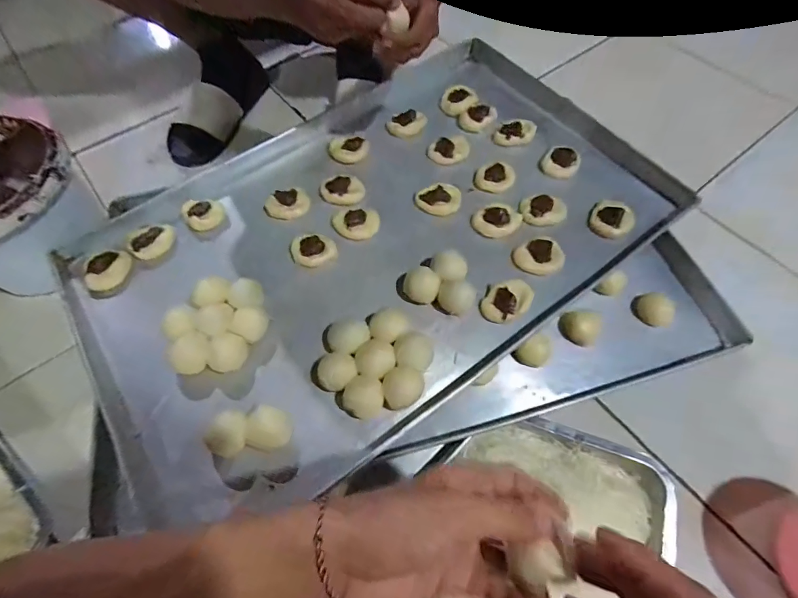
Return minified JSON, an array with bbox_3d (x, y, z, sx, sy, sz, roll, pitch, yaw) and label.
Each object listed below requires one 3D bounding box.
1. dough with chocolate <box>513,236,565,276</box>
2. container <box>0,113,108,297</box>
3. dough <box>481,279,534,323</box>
[{"bbox_3d":[0.175,-0.056,0.514,0.058,0.018,0.046,23,65,12],"label":"dough with chocolate"},{"bbox_3d":[-0.574,-0.127,0.627,0.219,0.180,0.220,34,67,17],"label":"container"},{"bbox_3d":[0.126,0.002,0.485,0.058,0.022,0.040,-32,66,-15],"label":"dough"}]

